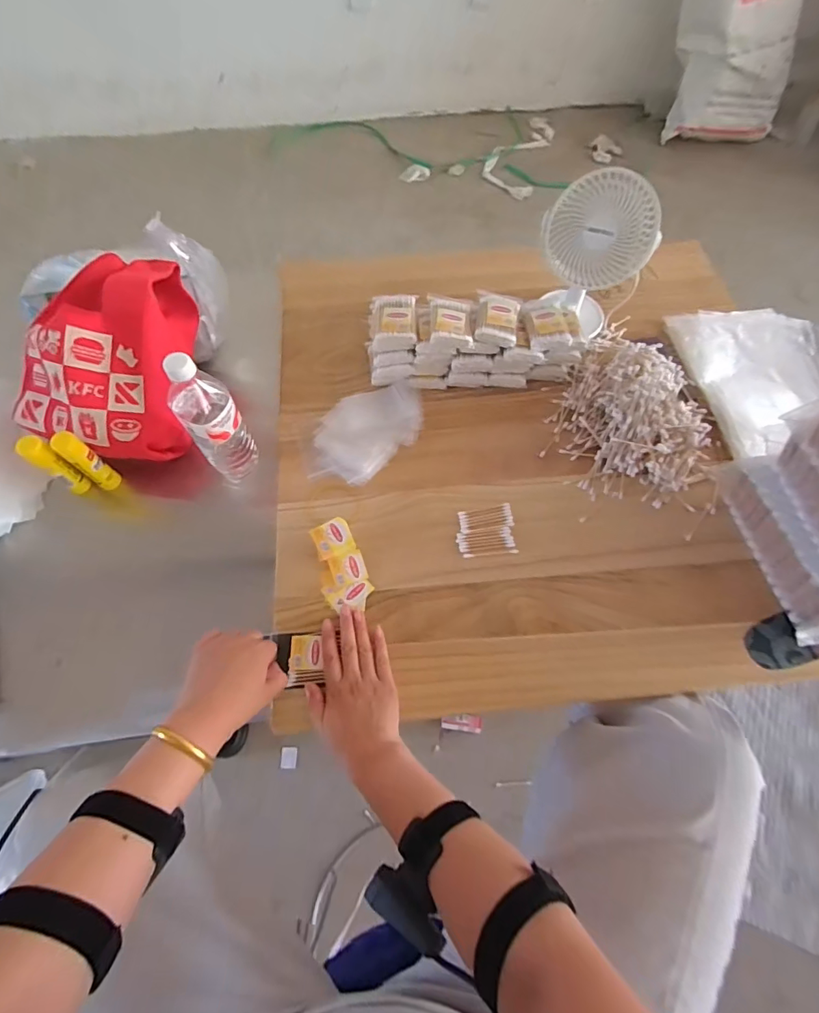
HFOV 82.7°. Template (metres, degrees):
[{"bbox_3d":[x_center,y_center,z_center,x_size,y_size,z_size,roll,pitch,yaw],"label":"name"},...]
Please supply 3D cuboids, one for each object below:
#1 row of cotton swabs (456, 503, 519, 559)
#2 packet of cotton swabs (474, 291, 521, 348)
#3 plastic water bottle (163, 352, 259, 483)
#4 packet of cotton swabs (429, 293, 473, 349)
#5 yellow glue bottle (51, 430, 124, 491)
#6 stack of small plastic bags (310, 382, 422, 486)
[{"bbox_3d":[0.102,0.032,0.618,0.076,0.005,0.067,-6,65,-3],"label":"row of cotton swabs"},{"bbox_3d":[0.124,-0.263,0.653,0.057,0.025,0.074,10,65,4],"label":"packet of cotton swabs"},{"bbox_3d":[-0.257,-0.112,0.609,0.064,0.225,0.064,-32,69,-14],"label":"plastic water bottle"},{"bbox_3d":[0.058,-0.258,0.647,0.059,0.019,0.082,1,65,0],"label":"packet of cotton swabs"},{"bbox_3d":[-0.445,-0.059,0.648,0.021,0.121,0.029,39,71,16],"label":"yellow glue bottle"},{"bbox_3d":[-0.061,-0.111,0.676,0.122,0.009,0.191,42,71,17],"label":"stack of small plastic bags"}]

